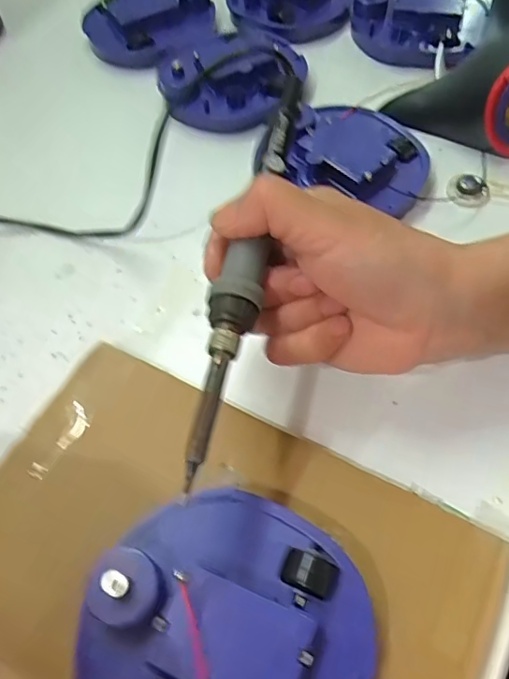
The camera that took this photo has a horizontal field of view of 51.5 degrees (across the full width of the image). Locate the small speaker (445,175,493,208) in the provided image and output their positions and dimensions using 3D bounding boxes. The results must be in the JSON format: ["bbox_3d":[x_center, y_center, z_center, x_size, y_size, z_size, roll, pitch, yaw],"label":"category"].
[{"bbox_3d":[0.137,-0.095,0.338,0.026,0.005,0.027,18,62,14],"label":"small speaker"}]

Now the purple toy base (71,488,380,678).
[{"bbox_3d":[-0.010,0.113,0.199,0.105,0.031,0.103,-1,59,2],"label":"purple toy base"}]

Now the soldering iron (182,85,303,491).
[{"bbox_3d":[-0.002,-0.039,0.223,0.017,0.014,0.199,10,65,9],"label":"soldering iron"}]

